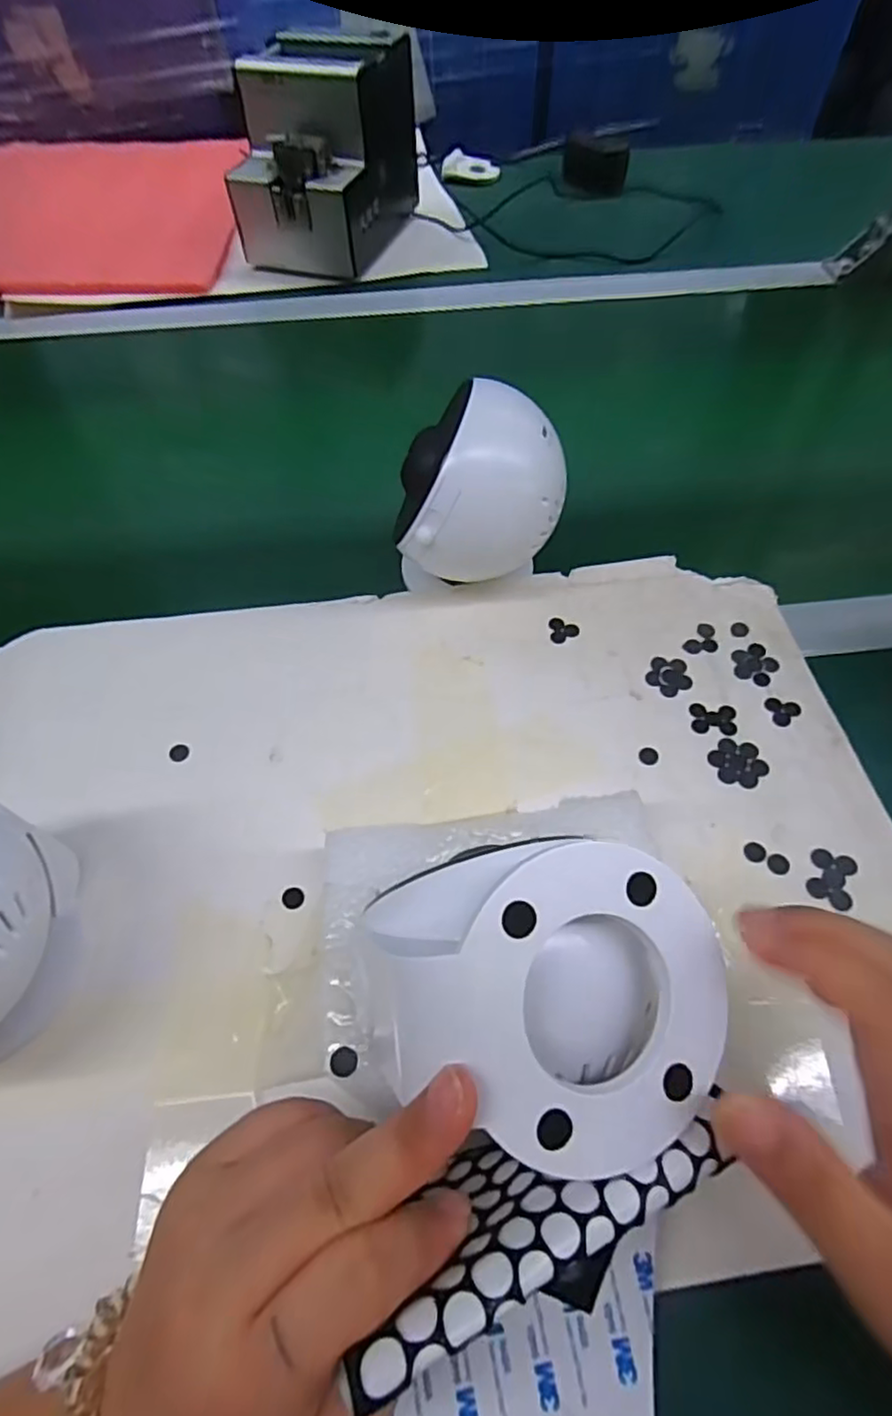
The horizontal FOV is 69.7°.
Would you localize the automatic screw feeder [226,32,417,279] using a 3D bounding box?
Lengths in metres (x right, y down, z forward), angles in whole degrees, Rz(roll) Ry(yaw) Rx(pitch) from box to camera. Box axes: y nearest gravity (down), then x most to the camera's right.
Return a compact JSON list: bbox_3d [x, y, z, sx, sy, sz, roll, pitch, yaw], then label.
[{"bbox_3d":[-0.119,-0.548,0.631,0.143,0.140,0.185,9,58,6],"label":"automatic screw feeder"}]

